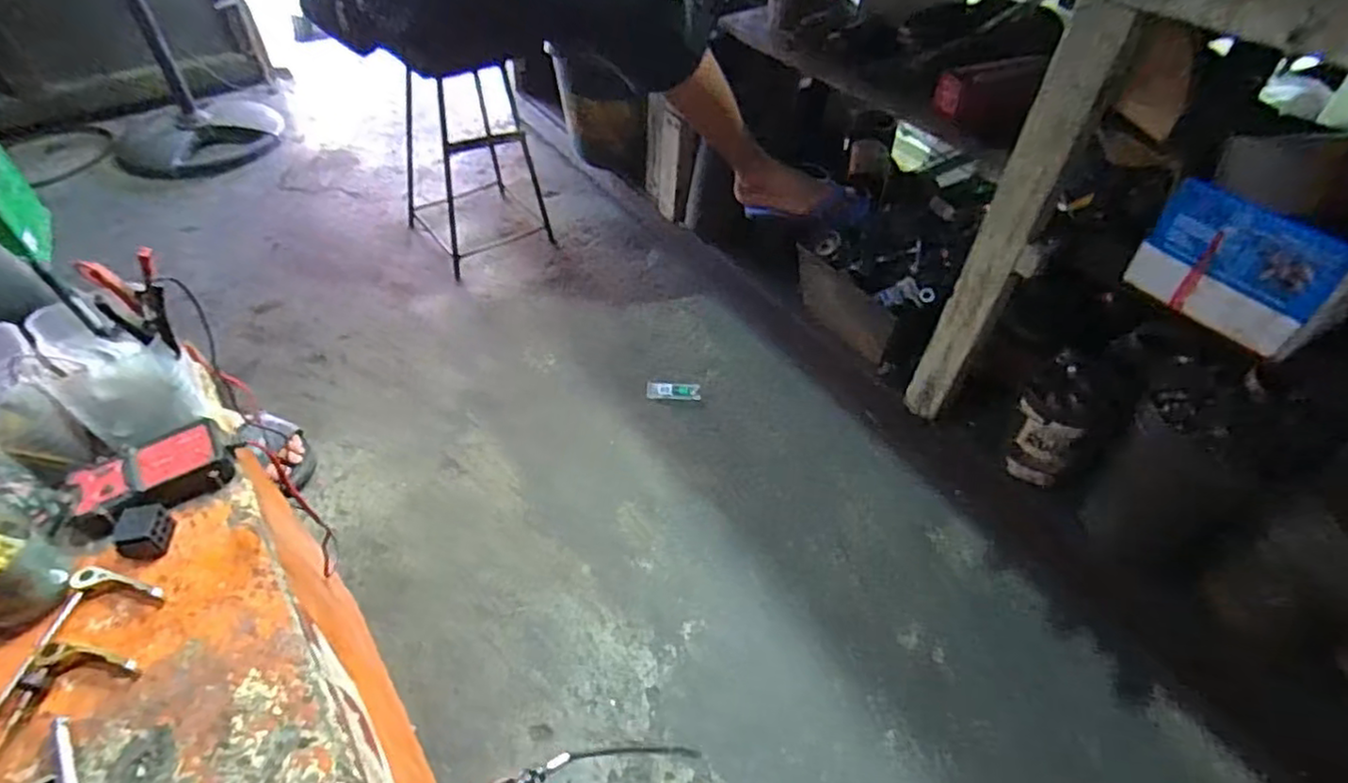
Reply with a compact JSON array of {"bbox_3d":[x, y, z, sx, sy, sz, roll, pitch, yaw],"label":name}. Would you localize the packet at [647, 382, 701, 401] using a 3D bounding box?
[{"bbox_3d":[0.000,-0.002,1.309,0.102,0.004,0.046,2,48,-1],"label":"packet"}]

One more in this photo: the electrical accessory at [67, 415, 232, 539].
[{"bbox_3d":[-0.422,0.070,0.539,0.109,0.025,0.062,-28,55,-25],"label":"electrical accessory"}]

